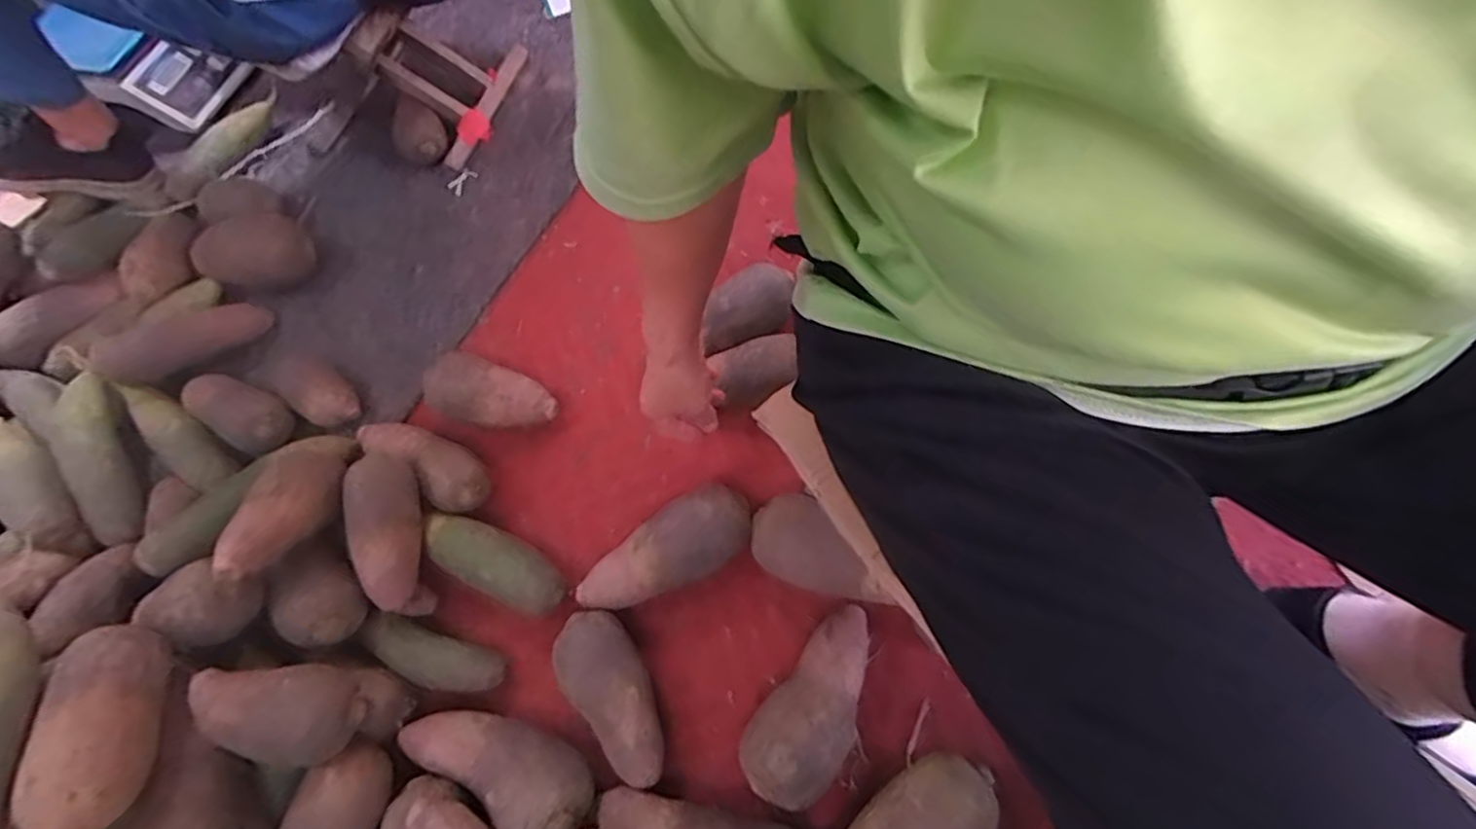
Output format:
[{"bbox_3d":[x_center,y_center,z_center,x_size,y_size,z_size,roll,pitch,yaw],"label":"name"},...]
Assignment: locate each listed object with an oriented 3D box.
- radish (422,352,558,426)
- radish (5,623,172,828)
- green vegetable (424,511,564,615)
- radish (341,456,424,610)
[{"bbox_3d":[-0.273,-0.020,0.721,0.148,0.054,0.073,13,68,12],"label":"radish"},{"bbox_3d":[-0.472,0.229,0.479,0.049,0.067,0.150,-19,50,-6],"label":"radish"},{"bbox_3d":[-0.243,0.147,0.649,0.158,0.047,0.059,22,70,15],"label":"green vegetable"},{"bbox_3d":[-0.333,0.107,0.620,0.050,0.050,0.144,-17,65,-1],"label":"radish"}]

